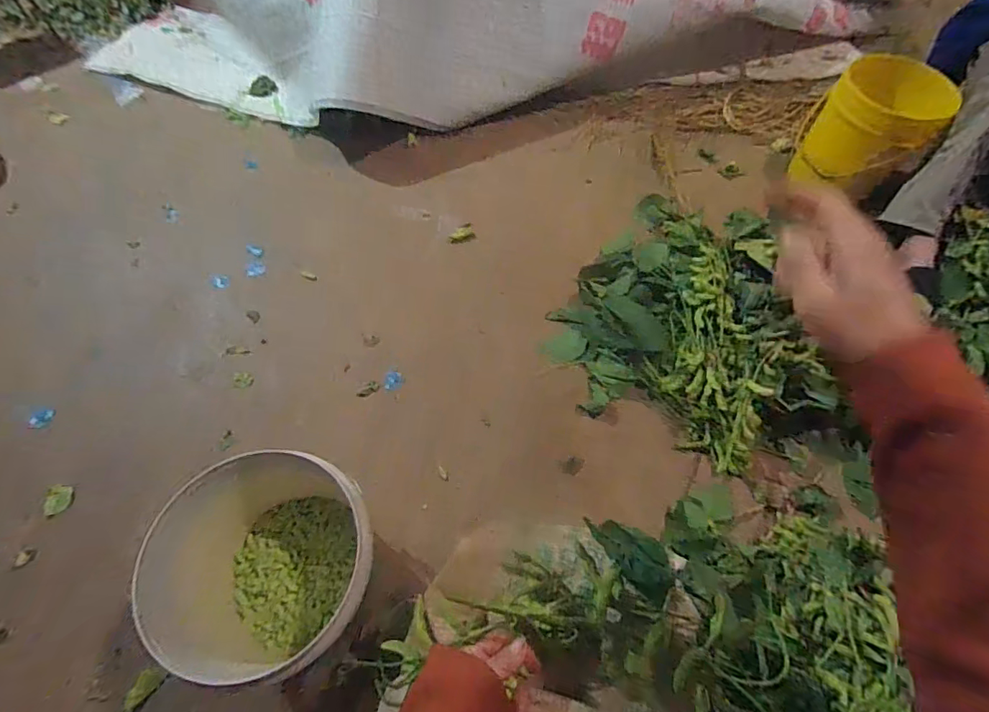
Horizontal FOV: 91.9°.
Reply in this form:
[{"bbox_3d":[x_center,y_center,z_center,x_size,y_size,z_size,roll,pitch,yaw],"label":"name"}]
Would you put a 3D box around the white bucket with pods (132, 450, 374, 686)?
[{"bbox_3d":[-0.302,0.299,0.710,0.275,0.270,0.263,1,61,-2],"label":"white bucket with pods"}]

